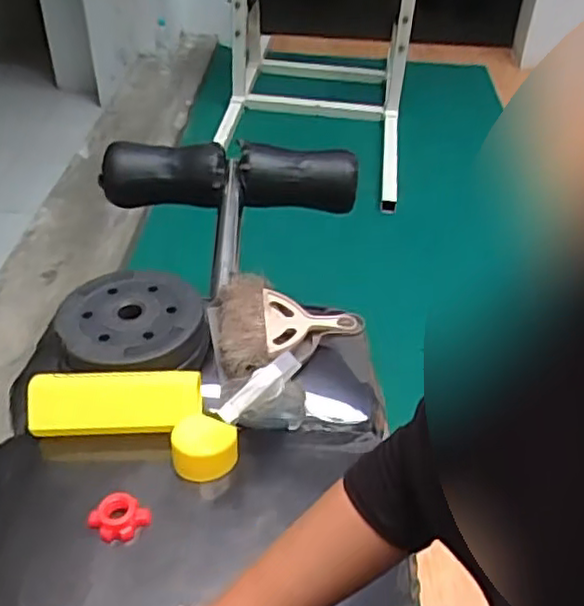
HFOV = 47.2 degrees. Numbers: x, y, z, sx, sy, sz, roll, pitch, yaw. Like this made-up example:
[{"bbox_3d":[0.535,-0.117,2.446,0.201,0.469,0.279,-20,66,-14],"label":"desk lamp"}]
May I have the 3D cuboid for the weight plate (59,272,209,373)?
[{"bbox_3d":[-0.193,0.023,0.815,0.174,0.040,0.160,3,40,-2],"label":"weight plate"}]

